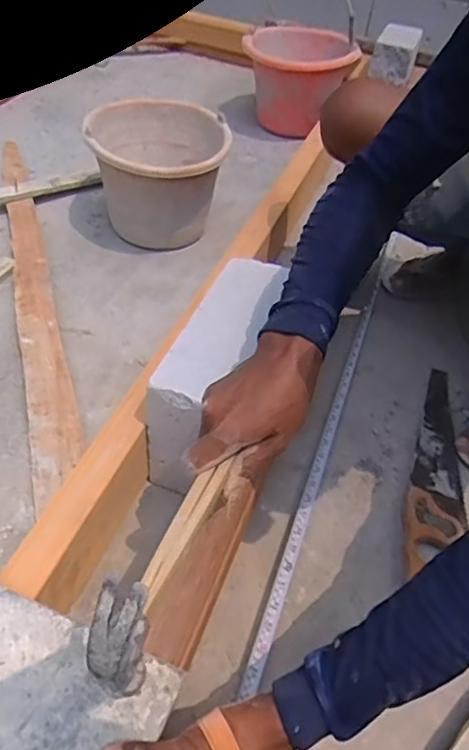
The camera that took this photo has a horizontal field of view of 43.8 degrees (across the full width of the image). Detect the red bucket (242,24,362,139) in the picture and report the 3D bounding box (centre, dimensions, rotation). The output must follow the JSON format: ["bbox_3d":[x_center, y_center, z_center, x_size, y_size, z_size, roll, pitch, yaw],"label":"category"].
[{"bbox_3d":[0.163,-0.767,1.517,0.269,0.179,0.288,3,47,-4],"label":"red bucket"}]

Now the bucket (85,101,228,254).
[{"bbox_3d":[-0.147,-0.382,1.128,0.240,0.189,0.261,3,47,-4],"label":"bucket"}]

